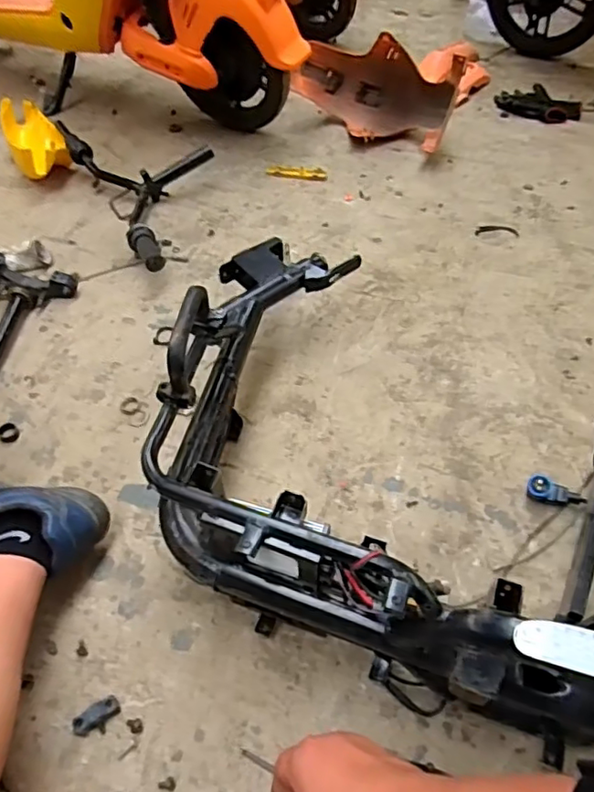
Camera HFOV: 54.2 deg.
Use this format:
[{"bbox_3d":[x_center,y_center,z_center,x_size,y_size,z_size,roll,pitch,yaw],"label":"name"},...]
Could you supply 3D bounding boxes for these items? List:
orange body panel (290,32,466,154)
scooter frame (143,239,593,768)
[{"bbox_3d":[0.199,-0.788,1.500,0.450,0.202,0.172,28,56,23],"label":"orange body panel"},{"bbox_3d":[0.213,0.051,0.707,0.798,0.276,0.570,15,52,14],"label":"scooter frame"}]

